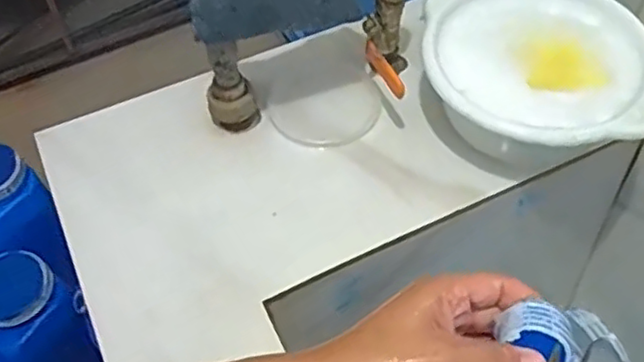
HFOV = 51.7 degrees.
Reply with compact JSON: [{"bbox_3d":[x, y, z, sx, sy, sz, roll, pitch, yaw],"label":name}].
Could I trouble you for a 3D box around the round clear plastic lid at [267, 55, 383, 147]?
[{"bbox_3d":[0.002,-0.082,0.666,0.107,0.017,0.109,-1,54,1],"label":"round clear plastic lid"}]

